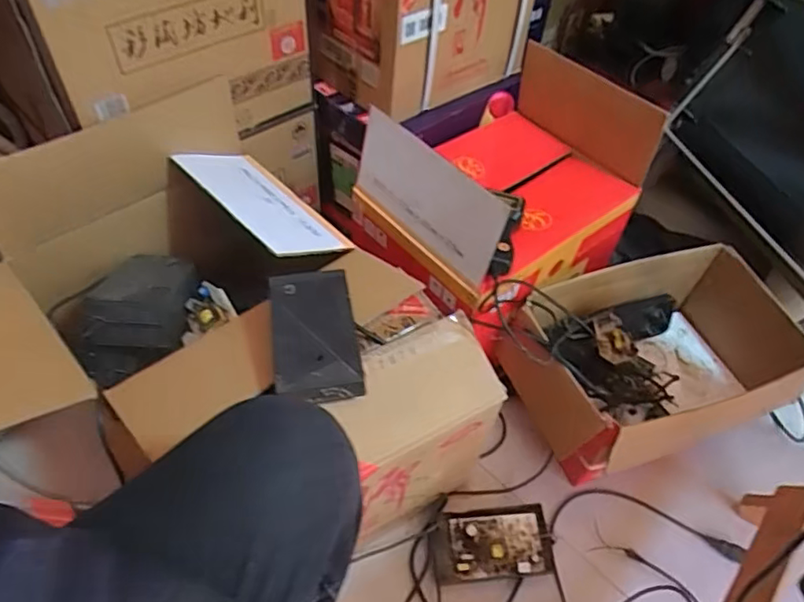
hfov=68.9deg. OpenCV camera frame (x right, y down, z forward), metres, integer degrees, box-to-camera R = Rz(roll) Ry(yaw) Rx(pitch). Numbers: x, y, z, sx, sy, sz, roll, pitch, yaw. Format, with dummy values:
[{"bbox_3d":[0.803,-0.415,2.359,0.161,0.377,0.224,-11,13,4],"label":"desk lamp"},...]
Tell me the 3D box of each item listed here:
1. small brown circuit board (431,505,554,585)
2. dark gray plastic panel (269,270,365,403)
[{"bbox_3d":[0.128,0.343,0.834,0.164,0.037,0.093,-1,50,-5],"label":"small brown circuit board"},{"bbox_3d":[-0.098,0.033,0.649,0.089,0.026,0.168,-7,51,-10],"label":"dark gray plastic panel"}]

